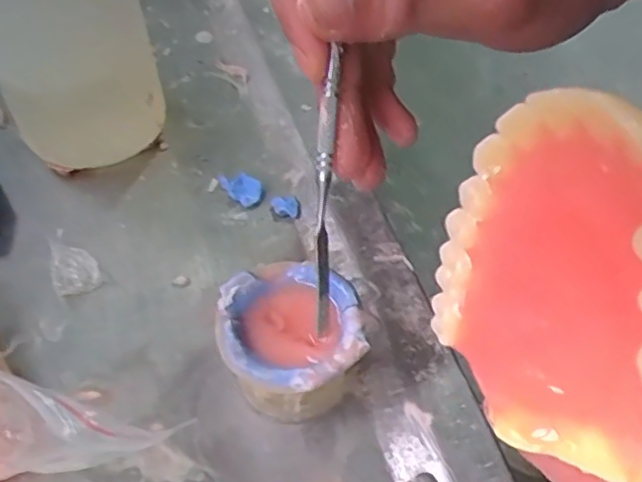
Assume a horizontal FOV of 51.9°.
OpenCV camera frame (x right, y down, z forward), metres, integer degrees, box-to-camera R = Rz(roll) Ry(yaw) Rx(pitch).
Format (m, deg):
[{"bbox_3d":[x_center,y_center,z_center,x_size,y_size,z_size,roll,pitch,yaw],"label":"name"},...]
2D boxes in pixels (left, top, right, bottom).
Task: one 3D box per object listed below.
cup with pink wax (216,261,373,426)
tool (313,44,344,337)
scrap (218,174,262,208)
[{"bbox_3d":[-0.009,0.037,0.218,0.044,0.035,0.053,-8,55,-5],"label":"cup with pink wax"},{"bbox_3d":[0.001,-0.062,0.196,0.012,0.008,0.180,2,98,3],"label":"tool"},{"bbox_3d":[-0.033,-0.023,0.279,0.012,0.006,0.020,-35,61,-21],"label":"scrap"}]

